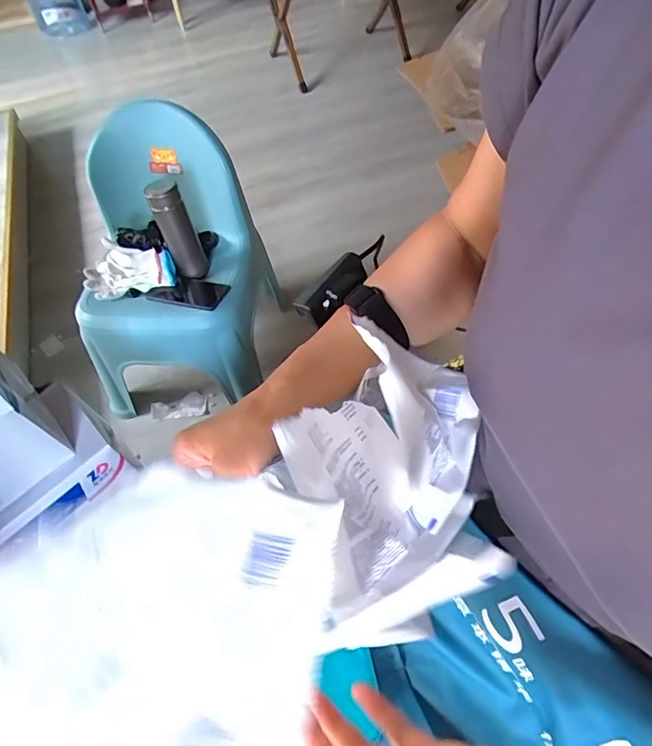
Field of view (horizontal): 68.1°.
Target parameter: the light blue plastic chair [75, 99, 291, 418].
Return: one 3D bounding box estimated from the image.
[{"bbox_3d":[-0.319,-0.222,1.021,0.350,0.497,0.385,3,54,7],"label":"light blue plastic chair"}]

